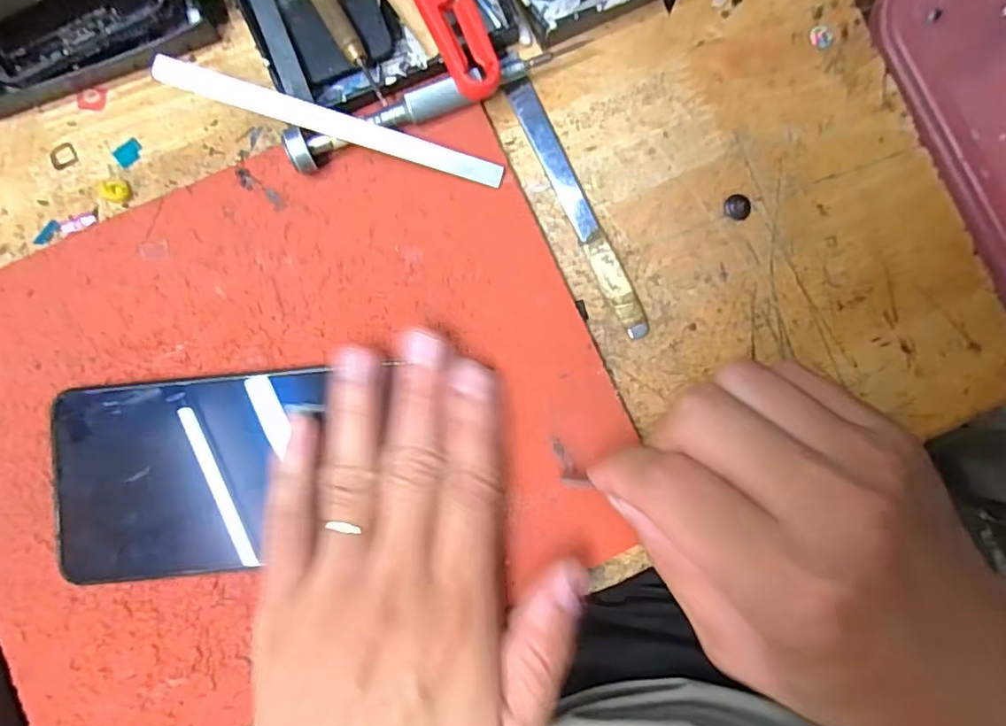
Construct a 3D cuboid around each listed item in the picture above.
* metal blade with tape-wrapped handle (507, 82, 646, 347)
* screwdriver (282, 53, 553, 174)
[{"bbox_3d":[0.031,-0.063,0.247,0.011,0.004,0.114,-26,88,-2],"label":"metal blade with tape-wrapped handle"},{"bbox_3d":[-0.031,-0.099,0.238,0.107,0.017,0.013,-22,87,-2],"label":"screwdriver"}]

